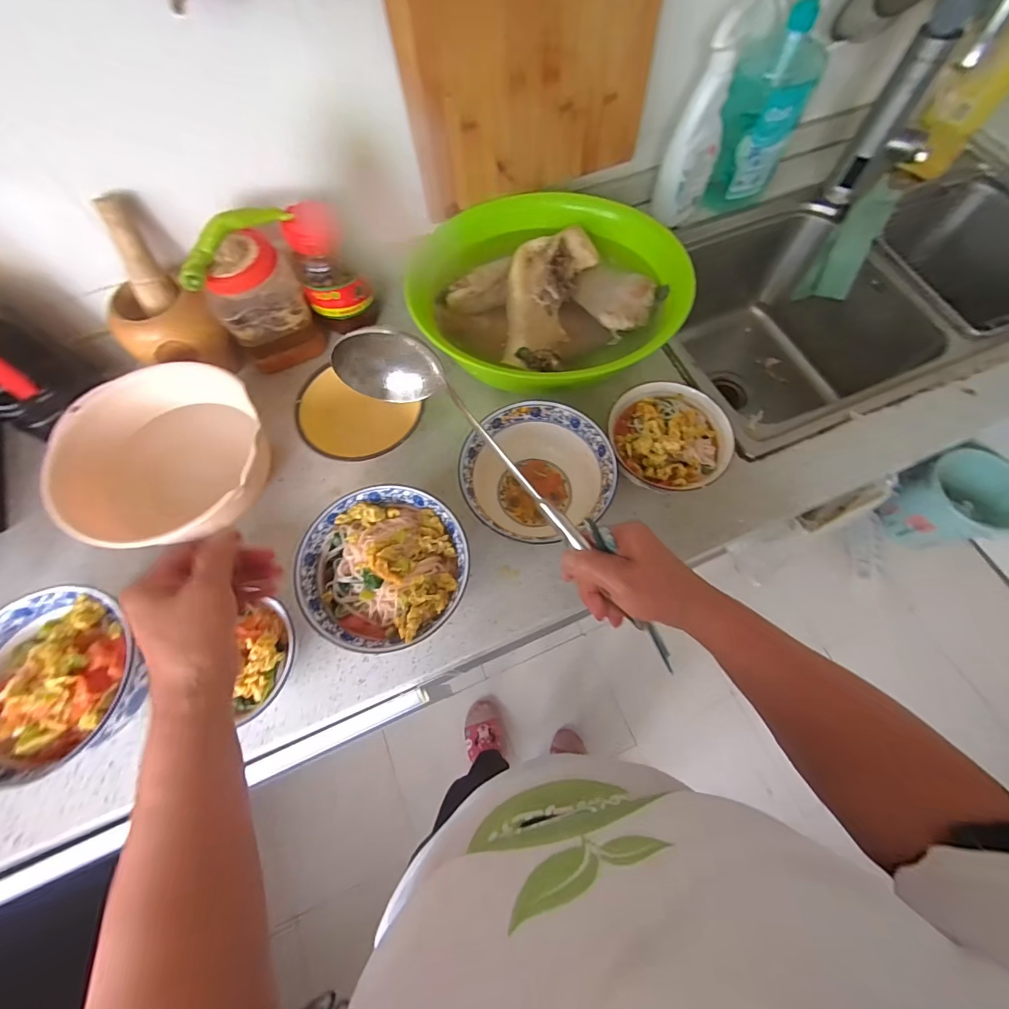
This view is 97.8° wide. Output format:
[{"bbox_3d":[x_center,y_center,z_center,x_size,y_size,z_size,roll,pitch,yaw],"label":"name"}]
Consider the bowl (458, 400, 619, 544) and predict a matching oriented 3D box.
[{"bbox_3d":[0.035,-0.034,0.533,0.169,0.084,0.152,-14,68,-5],"label":"bowl"}]

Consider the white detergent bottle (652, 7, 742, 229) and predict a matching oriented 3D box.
[{"bbox_3d":[0.283,-0.537,0.632,0.059,0.233,0.073,41,74,15],"label":"white detergent bottle"}]

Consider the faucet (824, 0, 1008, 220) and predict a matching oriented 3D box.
[{"bbox_3d":[0.532,-0.517,0.562,0.086,0.340,0.184,31,71,12],"label":"faucet"}]

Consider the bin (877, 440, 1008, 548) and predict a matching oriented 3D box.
[{"bbox_3d":[1.166,-0.004,1.154,0.174,0.245,0.223,-15,68,-6],"label":"bin"}]

